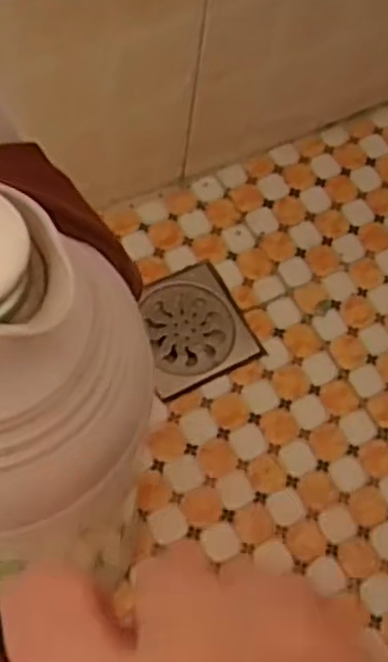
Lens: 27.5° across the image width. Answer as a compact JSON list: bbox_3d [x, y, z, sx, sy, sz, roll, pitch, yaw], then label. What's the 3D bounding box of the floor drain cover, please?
[{"bbox_3d":[-0.005,-0.003,0.699,0.096,0.006,0.103,-25,68,-14],"label":"floor drain cover"}]

